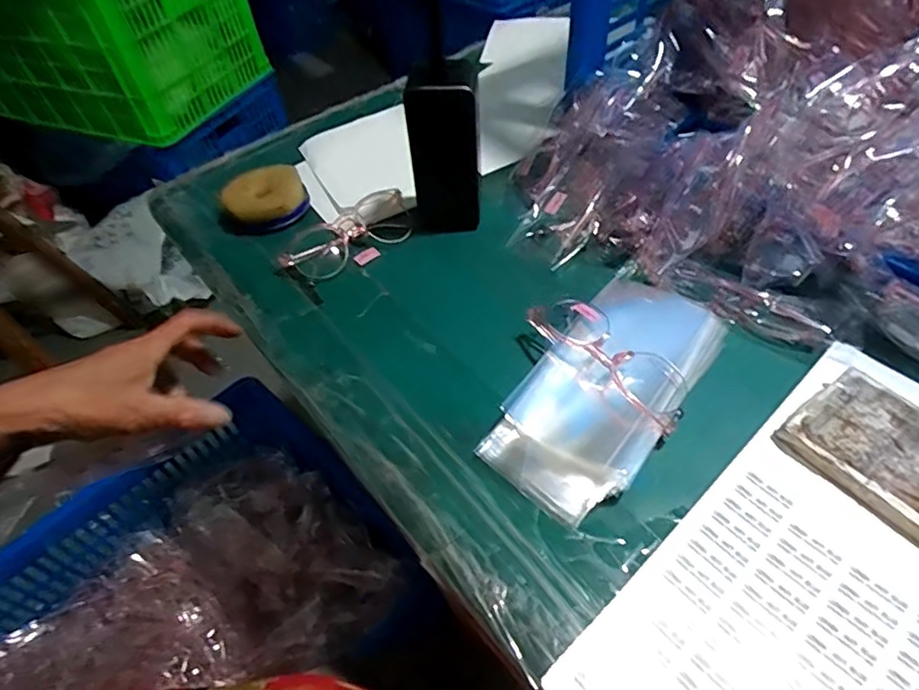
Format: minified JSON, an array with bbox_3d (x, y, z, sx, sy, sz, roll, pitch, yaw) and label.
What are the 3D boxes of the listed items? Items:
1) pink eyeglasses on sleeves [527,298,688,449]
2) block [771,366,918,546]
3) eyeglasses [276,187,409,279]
[{"bbox_3d":[0.106,0.008,0.399,0.048,0.025,0.121,-35,56,-21],"label":"pink eyeglasses on sleeves"},{"bbox_3d":[0.254,0.064,0.341,0.079,0.011,0.099,-33,55,-19],"label":"block"},{"bbox_3d":[-0.090,-0.094,0.501,0.117,0.029,0.048,-40,58,-23],"label":"eyeglasses"}]

